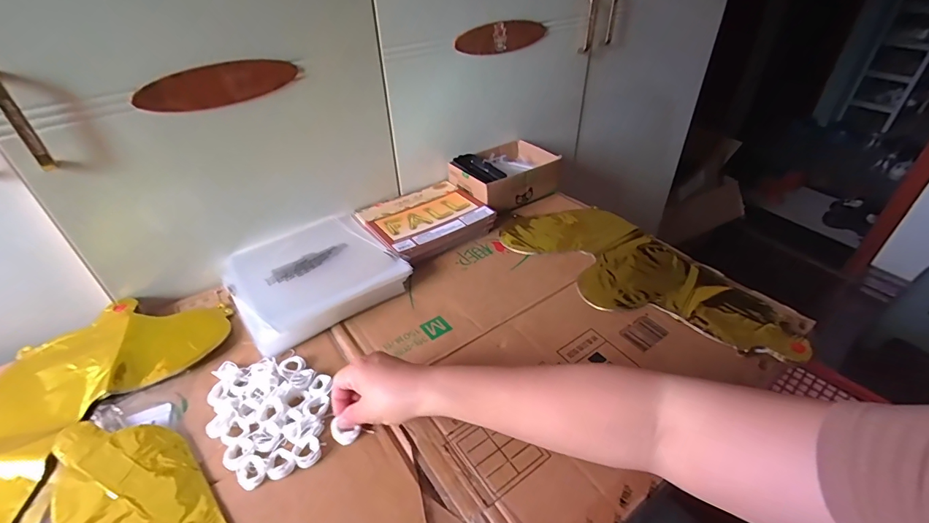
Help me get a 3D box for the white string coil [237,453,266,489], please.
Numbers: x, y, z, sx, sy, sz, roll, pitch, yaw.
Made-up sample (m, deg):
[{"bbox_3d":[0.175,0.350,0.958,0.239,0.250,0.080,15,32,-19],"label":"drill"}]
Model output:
[{"bbox_3d":[-0.206,0.201,0.408,0.035,0.006,0.026,26,46,31],"label":"white string coil"}]

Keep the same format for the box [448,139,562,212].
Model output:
[{"bbox_3d":[0.079,-0.169,0.828,0.196,0.066,0.135,-26,44,-28],"label":"box"}]

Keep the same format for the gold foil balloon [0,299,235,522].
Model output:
[{"bbox_3d":[-0.452,0.184,0.433,0.216,0.017,0.418,6,38,10],"label":"gold foil balloon"}]

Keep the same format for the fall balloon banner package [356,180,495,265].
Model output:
[{"bbox_3d":[-0.070,-0.074,0.744,0.195,0.034,0.175,-26,44,-28],"label":"fall balloon banner package"}]

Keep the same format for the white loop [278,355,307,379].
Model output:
[{"bbox_3d":[-0.209,0.124,0.509,0.030,0.004,0.031,22,44,28],"label":"white loop"}]

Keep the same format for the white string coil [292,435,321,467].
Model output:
[{"bbox_3d":[-0.158,0.189,0.422,0.029,0.005,0.026,30,48,34],"label":"white string coil"}]

